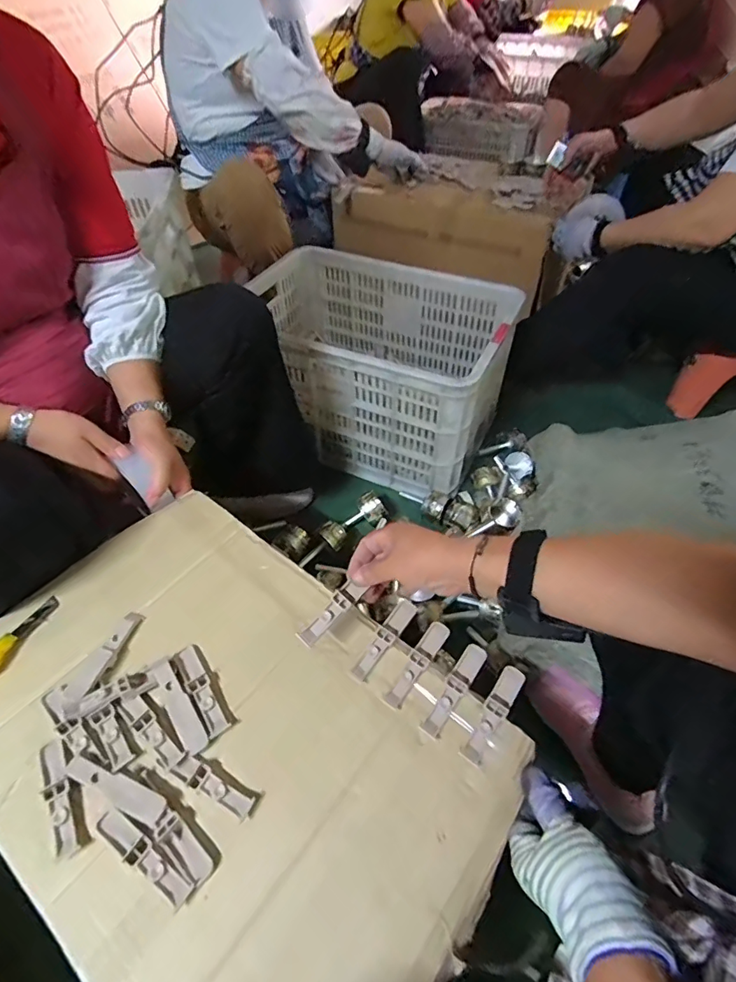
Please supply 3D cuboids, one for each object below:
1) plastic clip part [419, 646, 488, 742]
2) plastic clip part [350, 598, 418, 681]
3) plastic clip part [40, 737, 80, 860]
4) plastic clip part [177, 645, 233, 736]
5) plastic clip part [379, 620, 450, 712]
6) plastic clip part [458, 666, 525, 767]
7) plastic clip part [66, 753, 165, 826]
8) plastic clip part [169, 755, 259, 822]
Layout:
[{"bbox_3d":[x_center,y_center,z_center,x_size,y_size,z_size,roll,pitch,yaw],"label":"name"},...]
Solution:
[{"bbox_3d":[0.084,0.190,0.467,0.021,0.011,0.098,29,55,23],"label":"plastic clip part"},{"bbox_3d":[0.017,0.151,0.497,0.021,0.013,0.092,30,56,24],"label":"plastic clip part"},{"bbox_3d":[-0.262,0.257,0.408,0.020,0.004,0.096,-23,53,-18],"label":"plastic clip part"},{"bbox_3d":[-0.161,0.189,0.467,0.019,0.009,0.093,-29,55,-22],"label":"plastic clip part"},{"bbox_3d":[0.048,0.171,0.484,0.021,0.010,0.096,30,56,24],"label":"plastic clip part"},{"bbox_3d":[0.117,0.206,0.451,0.021,0.010,0.094,29,55,23],"label":"plastic clip part"},{"bbox_3d":[-0.213,0.250,0.408,0.096,0.006,0.020,17,52,15],"label":"plastic clip part"},{"bbox_3d":[-0.132,0.250,0.413,0.077,0.010,0.018,21,53,18],"label":"plastic clip part"}]

